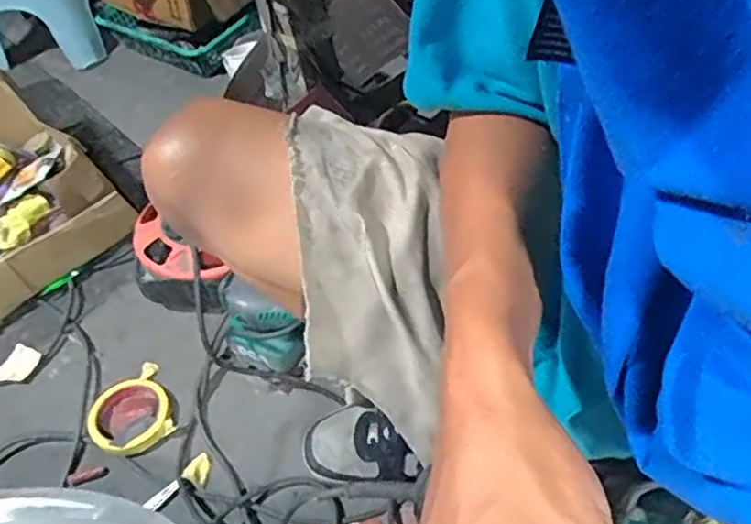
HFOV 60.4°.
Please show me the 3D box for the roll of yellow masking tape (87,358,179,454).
[{"bbox_3d":[-0.308,0.186,0.805,0.094,0.017,0.114,-25,53,-12],"label":"roll of yellow masking tape"}]

